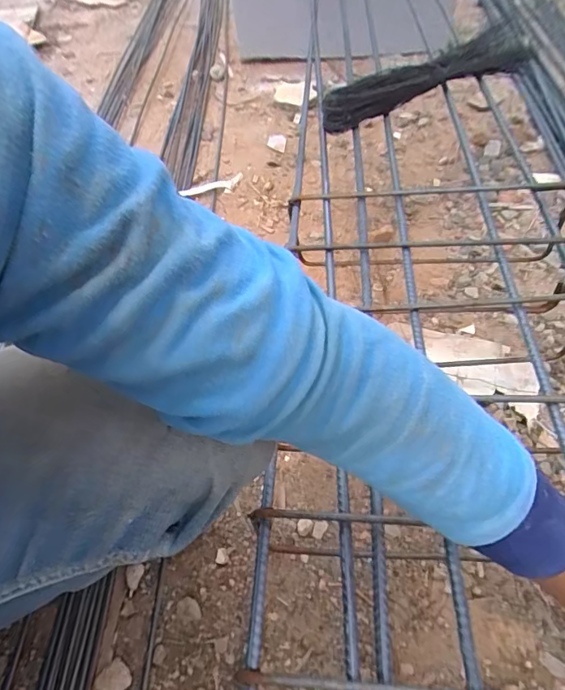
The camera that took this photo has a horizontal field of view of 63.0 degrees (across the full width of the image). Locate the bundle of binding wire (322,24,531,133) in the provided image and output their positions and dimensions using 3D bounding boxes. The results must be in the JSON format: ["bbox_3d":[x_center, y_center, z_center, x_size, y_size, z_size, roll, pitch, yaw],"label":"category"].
[{"bbox_3d":[0.255,-0.449,0.767,0.450,0.060,0.087,-31,57,-19],"label":"bundle of binding wire"}]

